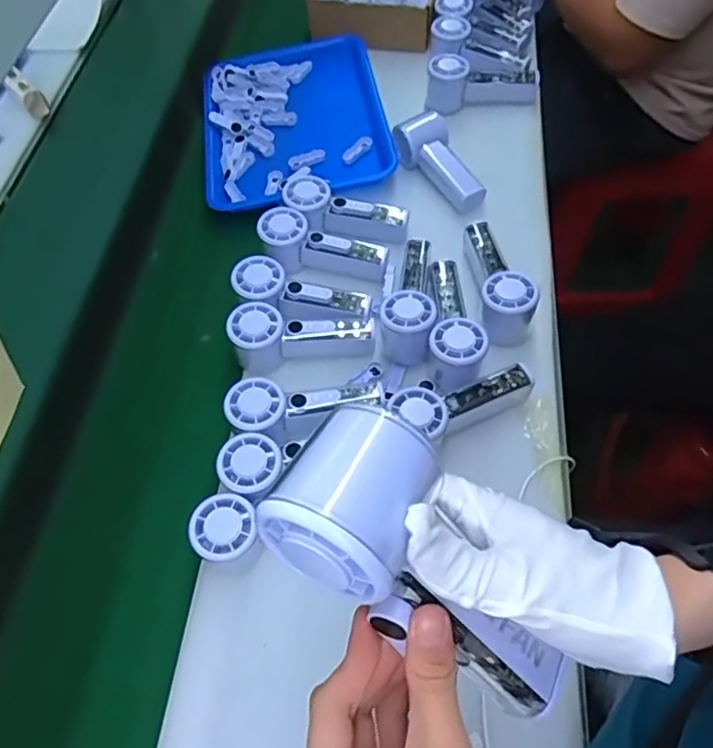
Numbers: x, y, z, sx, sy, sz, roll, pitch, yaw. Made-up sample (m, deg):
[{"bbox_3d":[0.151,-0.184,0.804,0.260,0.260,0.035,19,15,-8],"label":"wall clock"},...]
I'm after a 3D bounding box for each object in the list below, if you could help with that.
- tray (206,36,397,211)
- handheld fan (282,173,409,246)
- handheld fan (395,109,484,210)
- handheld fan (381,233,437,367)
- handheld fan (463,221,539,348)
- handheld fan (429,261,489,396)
[{"bbox_3d":[-0.090,-0.366,0.847,0.248,0.028,0.349,-9,59,-1],"label":"tray"},{"bbox_3d":[-0.014,-0.197,0.714,0.154,0.041,0.058,20,61,-5],"label":"handheld fan"},{"bbox_3d":[0.109,-0.279,0.758,0.061,0.048,0.150,-30,62,-13],"label":"handheld fan"},{"bbox_3d":[0.060,-0.090,0.648,0.056,0.061,0.158,4,60,7],"label":"handheld fan"},{"bbox_3d":[0.160,-0.109,0.657,0.055,0.064,0.149,-4,59,2],"label":"handheld fan"},{"bbox_3d":[0.104,-0.058,0.630,0.052,0.057,0.165,0,59,4],"label":"handheld fan"}]

